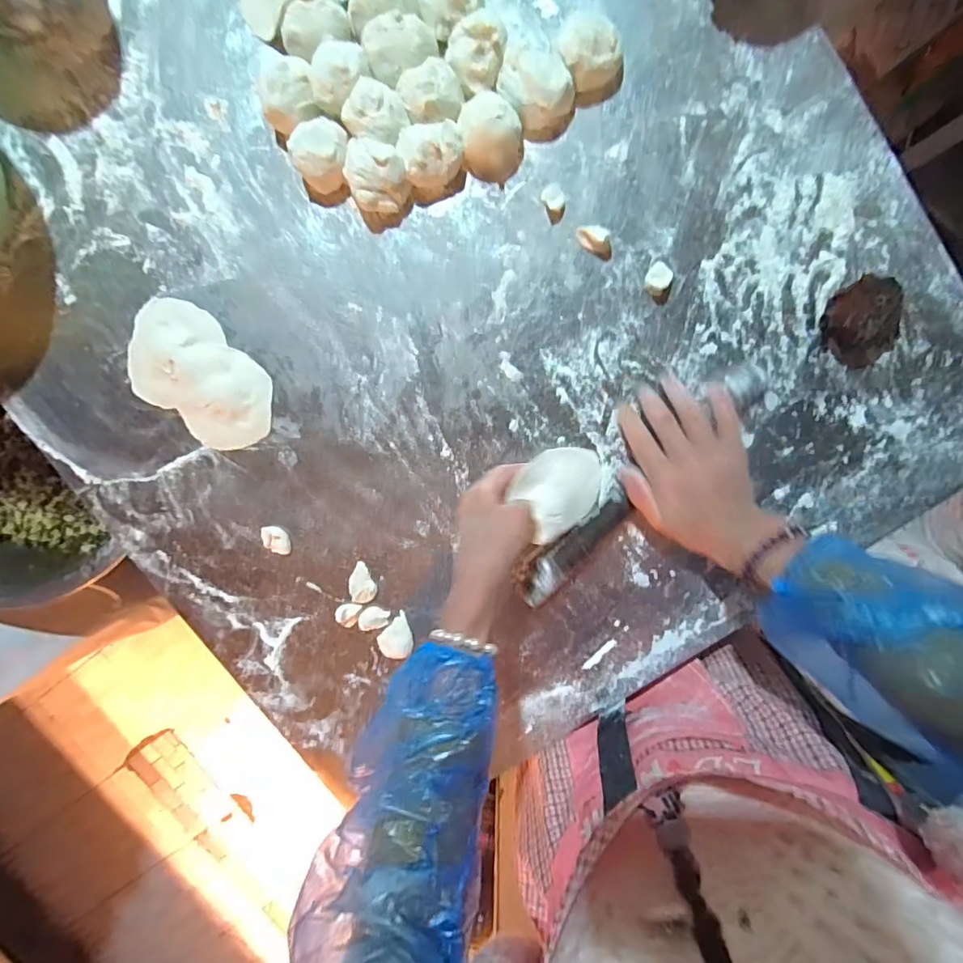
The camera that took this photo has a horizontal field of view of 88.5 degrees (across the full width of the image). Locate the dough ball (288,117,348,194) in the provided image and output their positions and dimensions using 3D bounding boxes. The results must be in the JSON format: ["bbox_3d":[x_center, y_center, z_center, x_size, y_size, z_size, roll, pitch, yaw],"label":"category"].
[{"bbox_3d":[-0.139,-0.286,0.433,0.050,0.032,0.045,-35,92,7],"label":"dough ball"}]

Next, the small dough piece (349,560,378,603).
[{"bbox_3d":[-0.124,0.104,0.509,0.026,0.006,0.041,-12,99,4],"label":"small dough piece"}]

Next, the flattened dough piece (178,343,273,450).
[{"bbox_3d":[-0.250,-0.080,0.482,0.086,0.012,0.097,9,100,0],"label":"flattened dough piece"}]

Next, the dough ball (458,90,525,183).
[{"bbox_3d":[0.009,-0.299,0.427,0.053,0.038,0.064,-10,95,6],"label":"dough ball"}]

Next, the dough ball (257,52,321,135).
[{"bbox_3d":[-0.164,-0.330,0.426,0.046,0.039,0.047,0,96,5],"label":"dough ball"}]

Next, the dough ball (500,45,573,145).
[{"bbox_3d":[0.047,-0.331,0.418,0.049,0.038,0.063,-40,91,7],"label":"dough ball"}]

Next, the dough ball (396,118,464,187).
[{"bbox_3d":[-0.041,-0.280,0.429,0.054,0.038,0.044,-13,94,6],"label":"dough ball"}]

